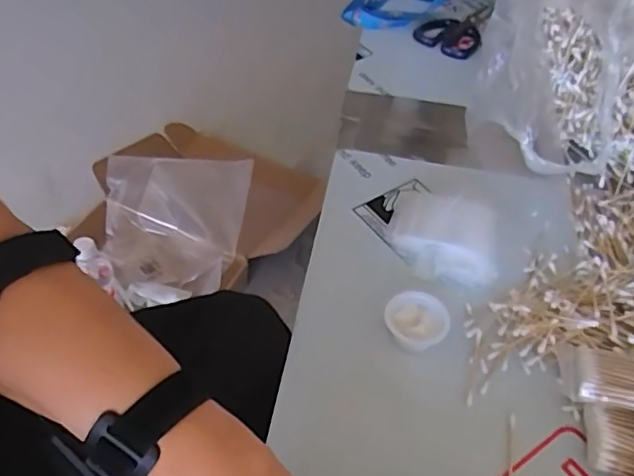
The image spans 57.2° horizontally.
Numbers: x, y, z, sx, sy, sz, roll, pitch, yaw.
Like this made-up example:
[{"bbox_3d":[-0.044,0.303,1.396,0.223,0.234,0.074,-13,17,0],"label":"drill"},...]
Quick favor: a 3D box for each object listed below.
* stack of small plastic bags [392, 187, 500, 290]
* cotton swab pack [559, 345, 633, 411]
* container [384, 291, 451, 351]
[{"bbox_3d":[0.129,-0.011,0.587,0.101,0.027,0.115,11,47,8],"label":"stack of small plastic bags"},{"bbox_3d":[0.242,0.113,0.464,0.086,0.020,0.062,3,31,18],"label":"cotton swab pack"},{"bbox_3d":[0.086,0.073,0.507,0.055,0.035,0.051,2,47,-1],"label":"container"}]

